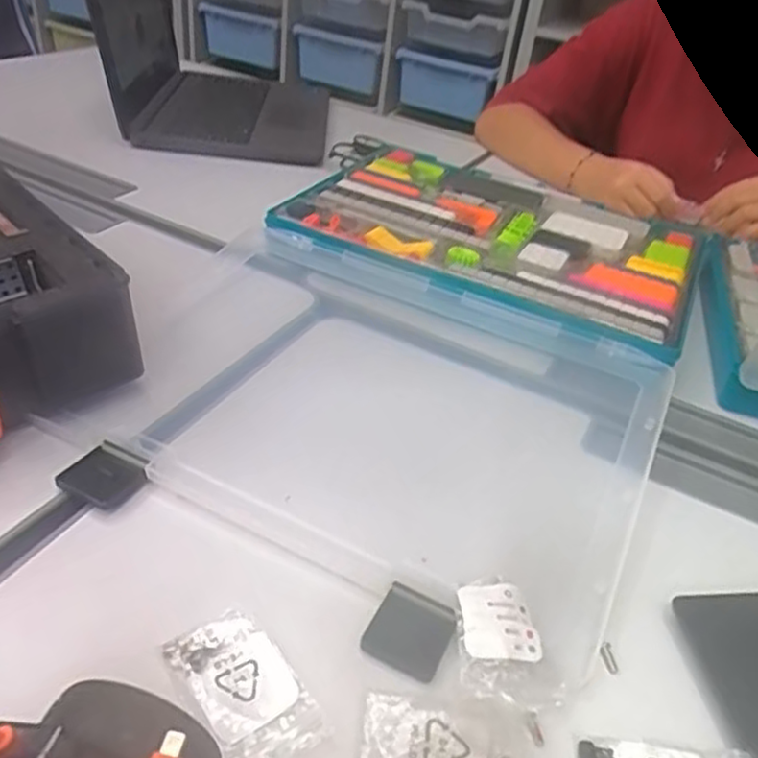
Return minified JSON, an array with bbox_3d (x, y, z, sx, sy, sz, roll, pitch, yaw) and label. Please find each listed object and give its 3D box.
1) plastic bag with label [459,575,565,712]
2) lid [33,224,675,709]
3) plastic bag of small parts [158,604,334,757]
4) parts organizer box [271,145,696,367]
[{"bbox_3d":[0.060,0.125,0.332,0.045,0.018,0.059,0,38,-11],"label":"plastic bag with label"},{"bbox_3d":[-0.006,0.011,0.452,0.357,0.032,0.267,22,39,17],"label":"lid"},{"bbox_3d":[-0.059,0.137,0.308,0.044,0.005,0.074,-18,44,-30],"label":"plastic bag of small parts"},{"bbox_3d":[0.108,-0.129,0.657,0.357,0.042,0.272,20,39,16],"label":"parts organizer box"}]

